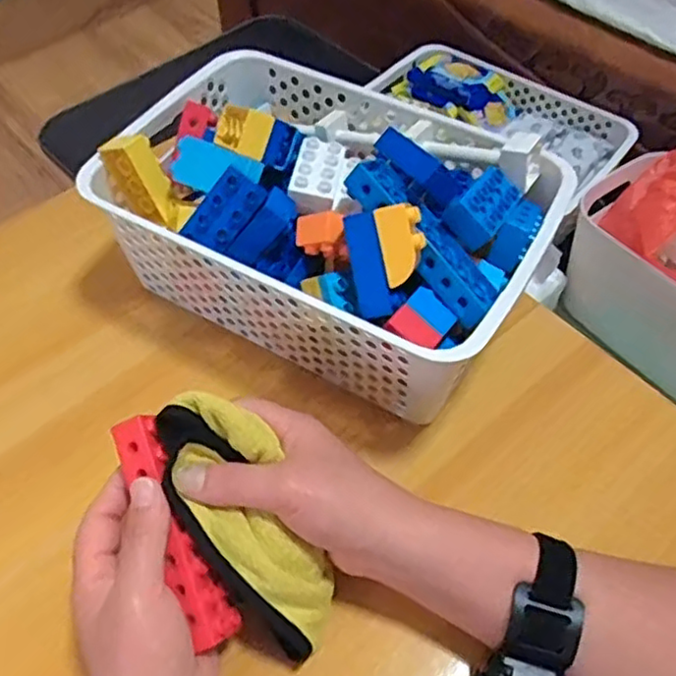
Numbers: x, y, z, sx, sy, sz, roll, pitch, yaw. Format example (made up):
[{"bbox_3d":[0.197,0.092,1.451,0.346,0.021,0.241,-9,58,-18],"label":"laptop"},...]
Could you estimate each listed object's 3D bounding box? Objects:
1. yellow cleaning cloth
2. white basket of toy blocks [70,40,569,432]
[{"bbox_3d":[-0.049,0.101,0.373,0.060,0.024,0.153,-27,93,-19],"label":"yellow cleaning cloth"},{"bbox_3d":[-0.009,-0.088,0.502,0.308,0.118,0.208,27,58,19],"label":"white basket of toy blocks"}]

